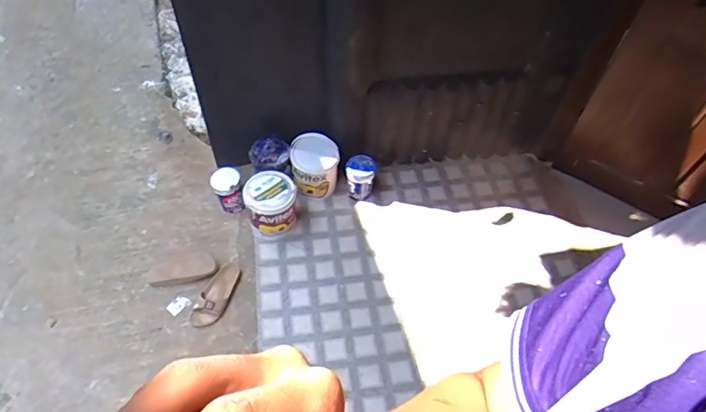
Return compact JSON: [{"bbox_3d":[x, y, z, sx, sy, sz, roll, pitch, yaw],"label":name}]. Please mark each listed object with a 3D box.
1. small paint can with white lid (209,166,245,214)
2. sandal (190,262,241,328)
[{"bbox_3d":[-0.491,-0.052,1.932,0.116,0.174,0.132,-10,55,-11],"label":"small paint can with white lid"},{"bbox_3d":[-0.482,0.309,1.750,0.101,0.056,0.255,21,55,11],"label":"sandal"}]

